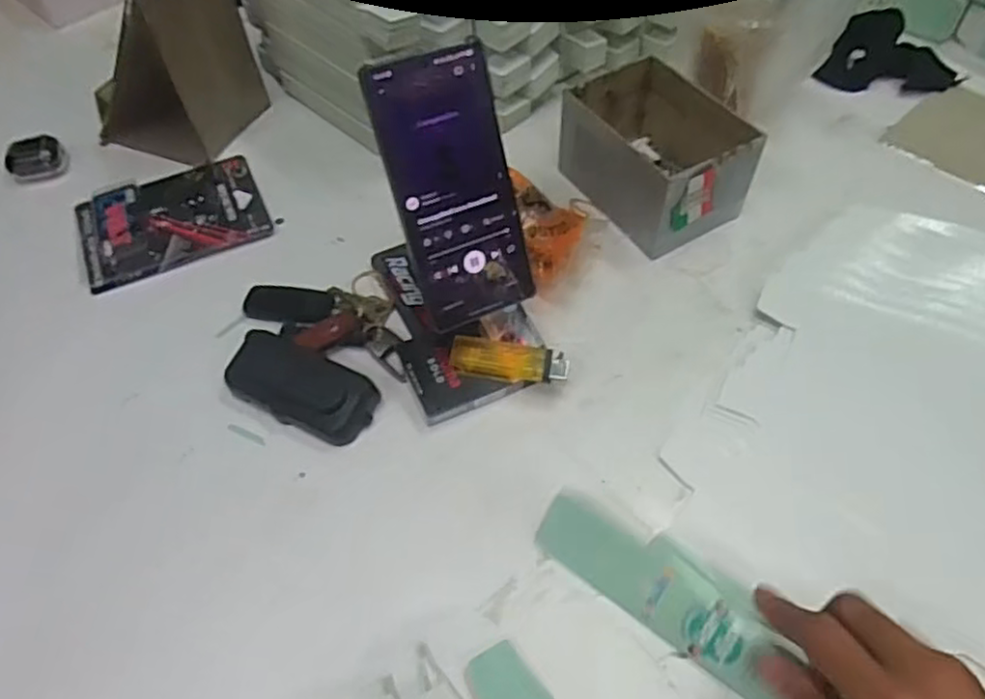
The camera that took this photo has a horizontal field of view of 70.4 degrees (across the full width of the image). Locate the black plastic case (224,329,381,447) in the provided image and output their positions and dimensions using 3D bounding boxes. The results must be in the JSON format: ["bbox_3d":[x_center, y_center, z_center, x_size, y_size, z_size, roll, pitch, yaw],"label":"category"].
[{"bbox_3d":[-0.130,0.024,0.478,0.103,0.022,0.051,19,57,15],"label":"black plastic case"}]

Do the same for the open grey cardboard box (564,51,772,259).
[{"bbox_3d":[0.132,-0.164,0.578,0.095,0.072,0.146,-28,58,-17],"label":"open grey cardboard box"}]

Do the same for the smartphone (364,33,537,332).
[{"bbox_3d":[-0.022,-0.095,0.428,0.075,0.164,0.009,-20,25,-12],"label":"smartphone"}]

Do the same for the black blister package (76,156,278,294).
[{"bbox_3d":[-0.275,-0.116,0.595,0.150,0.017,0.112,-23,56,-14],"label":"black blister package"}]

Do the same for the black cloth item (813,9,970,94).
[{"bbox_3d":[0.390,-0.291,0.685,0.131,0.072,0.016,2,18,2],"label":"black cloth item"}]

